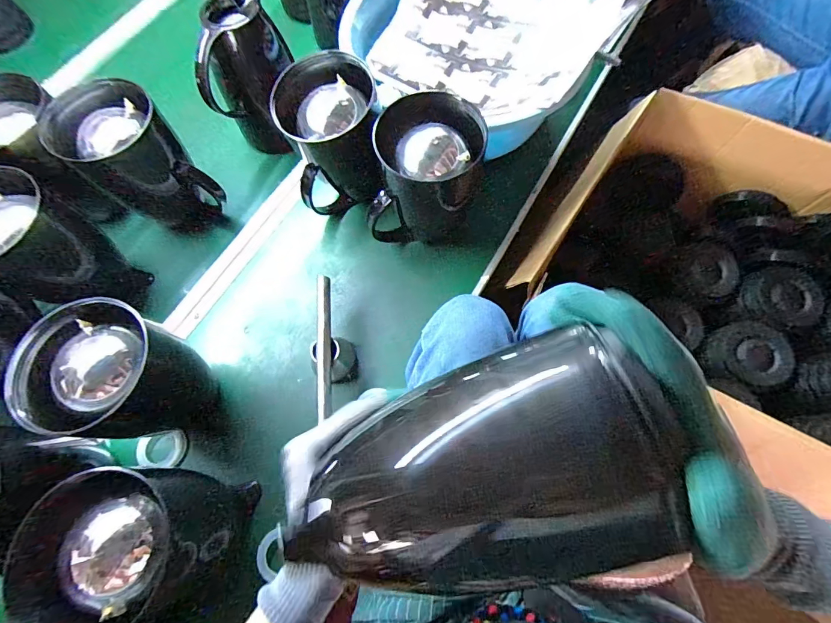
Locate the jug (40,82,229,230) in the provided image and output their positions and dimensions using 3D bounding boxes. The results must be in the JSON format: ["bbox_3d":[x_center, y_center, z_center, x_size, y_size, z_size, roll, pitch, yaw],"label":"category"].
[{"bbox_3d":[-0.365,-0.192,0.548,0.127,0.188,0.117,-1,69,2],"label":"jug"}]

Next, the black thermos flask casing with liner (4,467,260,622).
[{"bbox_3d":[-0.259,0.217,0.381,0.116,0.165,0.137,3,69,4],"label":"black thermos flask casing with liner"}]

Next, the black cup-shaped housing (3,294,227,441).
[{"bbox_3d":[-0.309,0.076,0.447,0.111,0.183,0.128,2,69,3],"label":"black cup-shaped housing"}]

